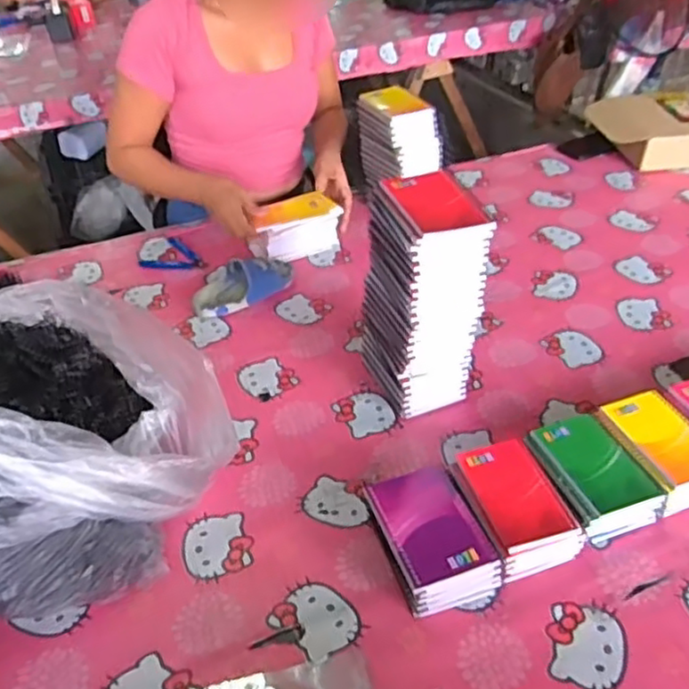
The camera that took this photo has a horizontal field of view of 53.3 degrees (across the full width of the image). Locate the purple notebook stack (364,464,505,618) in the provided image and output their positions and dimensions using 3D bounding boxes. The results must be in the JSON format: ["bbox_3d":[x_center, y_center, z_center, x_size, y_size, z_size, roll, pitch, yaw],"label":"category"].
[{"bbox_3d":[0.090,0.201,0.717,0.104,0.055,0.139,-13,41,-13],"label":"purple notebook stack"}]

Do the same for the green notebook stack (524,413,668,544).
[{"bbox_3d":[0.277,0.150,0.778,0.104,0.051,0.141,-14,41,-13],"label":"green notebook stack"}]

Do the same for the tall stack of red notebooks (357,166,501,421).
[{"bbox_3d":[0.099,-0.047,0.838,0.103,0.295,0.146,-17,41,-17],"label":"tall stack of red notebooks"}]

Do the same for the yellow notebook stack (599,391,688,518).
[{"bbox_3d":[0.370,0.122,0.799,0.098,0.061,0.142,-15,41,-15],"label":"yellow notebook stack"}]

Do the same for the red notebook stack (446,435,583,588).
[{"bbox_3d":[0.184,0.179,0.750,0.095,0.051,0.150,-12,40,-12],"label":"red notebook stack"}]

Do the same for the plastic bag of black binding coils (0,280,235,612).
[{"bbox_3d":[-0.312,0.100,0.747,0.327,0.210,0.347,3,40,7],"label":"plastic bag of black binding coils"}]

